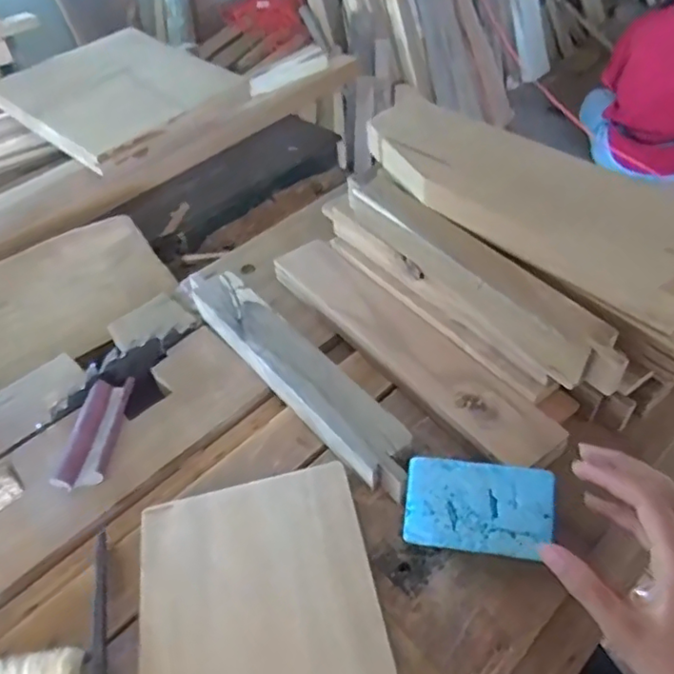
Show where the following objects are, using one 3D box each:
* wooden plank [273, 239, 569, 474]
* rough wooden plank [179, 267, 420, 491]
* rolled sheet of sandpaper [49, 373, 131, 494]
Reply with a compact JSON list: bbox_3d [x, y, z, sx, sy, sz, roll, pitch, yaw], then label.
[{"bbox_3d":[0.058,0.003,0.534,0.063,0.020,0.331,-33,52,-23],"label":"wooden plank"},{"bbox_3d":[-0.049,0.019,0.529,0.047,0.030,0.290,-33,53,-23],"label":"rough wooden plank"},{"bbox_3d":[-0.208,0.081,0.503,0.037,0.011,0.109,2,47,7],"label":"rolled sheet of sandpaper"}]

